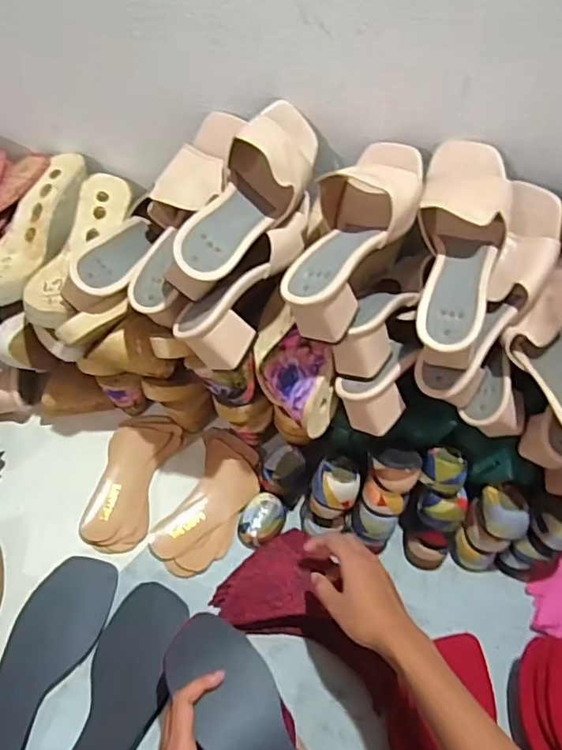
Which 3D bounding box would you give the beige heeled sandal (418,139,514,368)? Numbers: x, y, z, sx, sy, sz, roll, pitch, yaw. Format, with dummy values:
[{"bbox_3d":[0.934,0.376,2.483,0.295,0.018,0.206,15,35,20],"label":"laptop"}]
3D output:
[{"bbox_3d":[0.178,-0.128,0.548,0.089,0.087,0.235,10,75,2],"label":"beige heeled sandal"}]

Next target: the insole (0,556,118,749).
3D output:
[{"bbox_3d":[-0.246,0.296,0.574,0.082,0.007,0.212,23,61,-6],"label":"insole"}]

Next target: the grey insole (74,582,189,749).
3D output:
[{"bbox_3d":[-0.163,0.325,0.565,0.076,0.017,0.213,13,54,4],"label":"grey insole"}]

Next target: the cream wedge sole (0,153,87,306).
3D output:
[{"bbox_3d":[-0.302,-0.175,0.663,0.086,0.059,0.223,20,57,9],"label":"cream wedge sole"}]

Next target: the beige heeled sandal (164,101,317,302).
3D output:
[{"bbox_3d":[-0.030,-0.177,0.546,0.072,0.075,0.226,26,70,13],"label":"beige heeled sandal"}]

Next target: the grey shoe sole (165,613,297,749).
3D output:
[{"bbox_3d":[-0.026,0.309,0.486,0.076,0.013,0.206,-31,62,-25],"label":"grey shoe sole"}]

